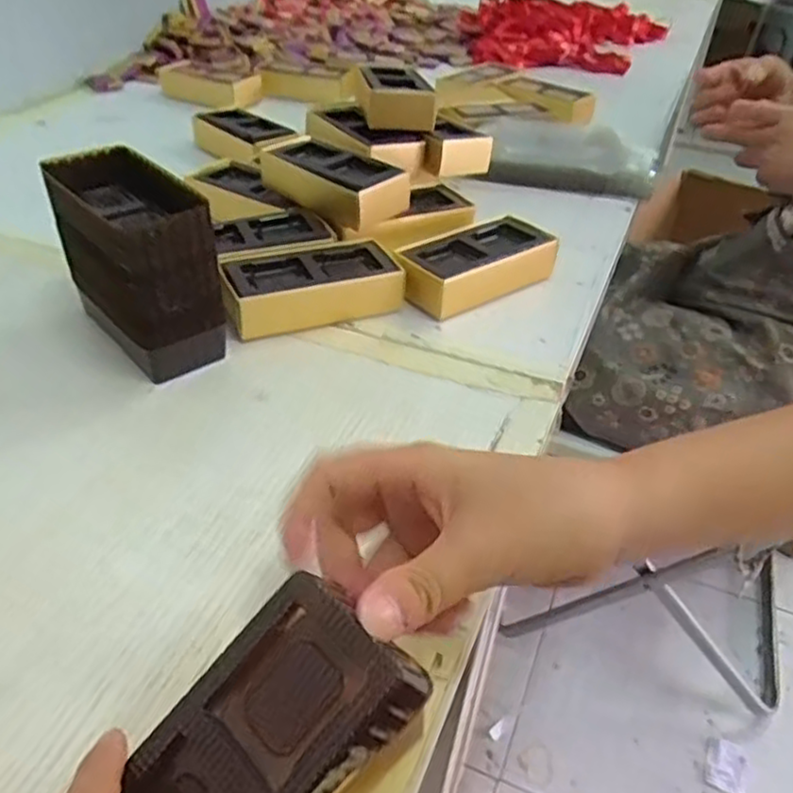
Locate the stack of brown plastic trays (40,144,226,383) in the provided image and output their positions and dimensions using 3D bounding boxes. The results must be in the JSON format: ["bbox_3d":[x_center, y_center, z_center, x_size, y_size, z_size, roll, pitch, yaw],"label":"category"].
[{"bbox_3d":[-0.157,-0.081,0.436,0.070,0.098,0.123,-22,45,-27],"label":"stack of brown plastic trays"}]

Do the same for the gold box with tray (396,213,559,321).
[{"bbox_3d":[0.059,-0.095,0.519,0.117,0.032,0.062,-27,47,-31],"label":"gold box with tray"}]

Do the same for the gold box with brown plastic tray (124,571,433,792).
[{"bbox_3d":[-0.040,0.109,0.213,0.102,0.027,0.060,-46,56,-8],"label":"gold box with brown plastic tray"}]

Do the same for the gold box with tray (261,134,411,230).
[{"bbox_3d":[-0.048,-0.166,0.551,0.127,0.038,0.059,32,46,32],"label":"gold box with tray"}]

